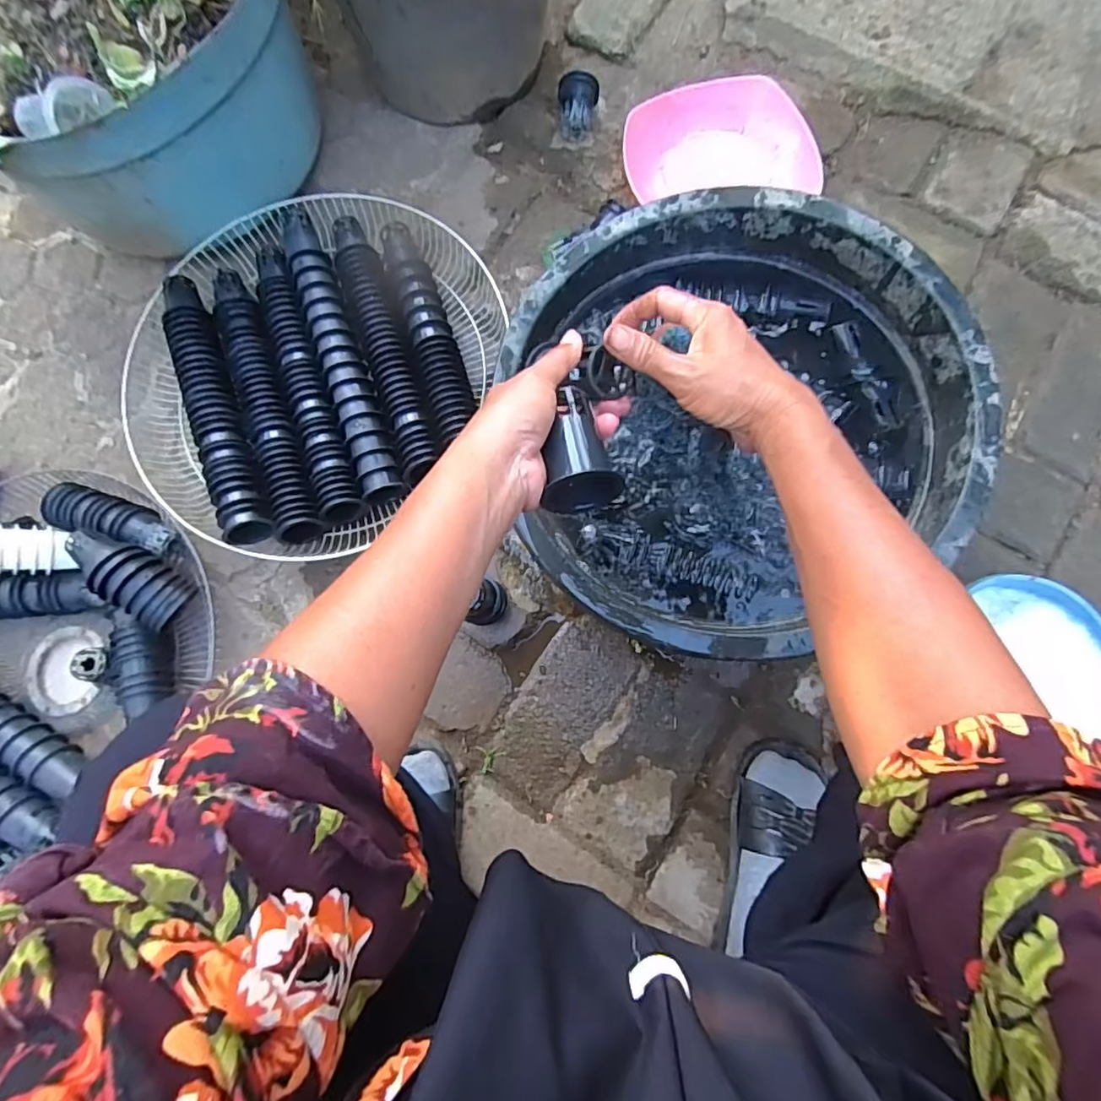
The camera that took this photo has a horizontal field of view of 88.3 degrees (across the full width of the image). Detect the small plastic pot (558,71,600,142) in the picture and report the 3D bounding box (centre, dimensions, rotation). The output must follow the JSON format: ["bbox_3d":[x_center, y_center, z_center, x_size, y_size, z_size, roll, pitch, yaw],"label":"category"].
[{"bbox_3d":[0.036,-0.577,0.743,0.051,0.047,0.064,3,81,2],"label":"small plastic pot"}]

